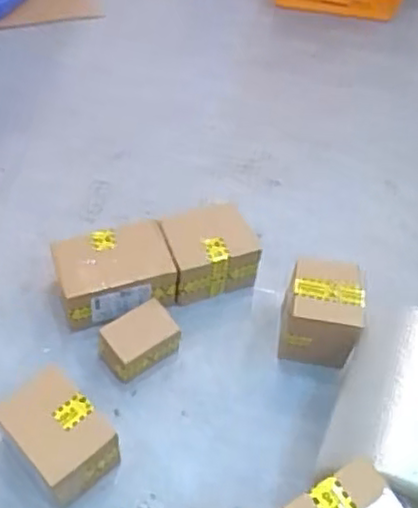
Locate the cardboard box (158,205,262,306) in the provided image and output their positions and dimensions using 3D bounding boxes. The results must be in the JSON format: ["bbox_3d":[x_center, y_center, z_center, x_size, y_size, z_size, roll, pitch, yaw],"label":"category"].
[{"bbox_3d":[-0.014,0.009,1.591,0.228,0.158,0.172,-13,58,-16],"label":"cardboard box"}]

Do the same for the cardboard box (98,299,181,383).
[{"bbox_3d":[-0.153,0.193,1.472,0.159,0.103,0.117,-28,63,-24],"label":"cardboard box"}]

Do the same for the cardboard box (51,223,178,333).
[{"bbox_3d":[-0.214,0.041,1.530,0.255,0.131,0.181,-11,57,-14],"label":"cardboard box"}]

